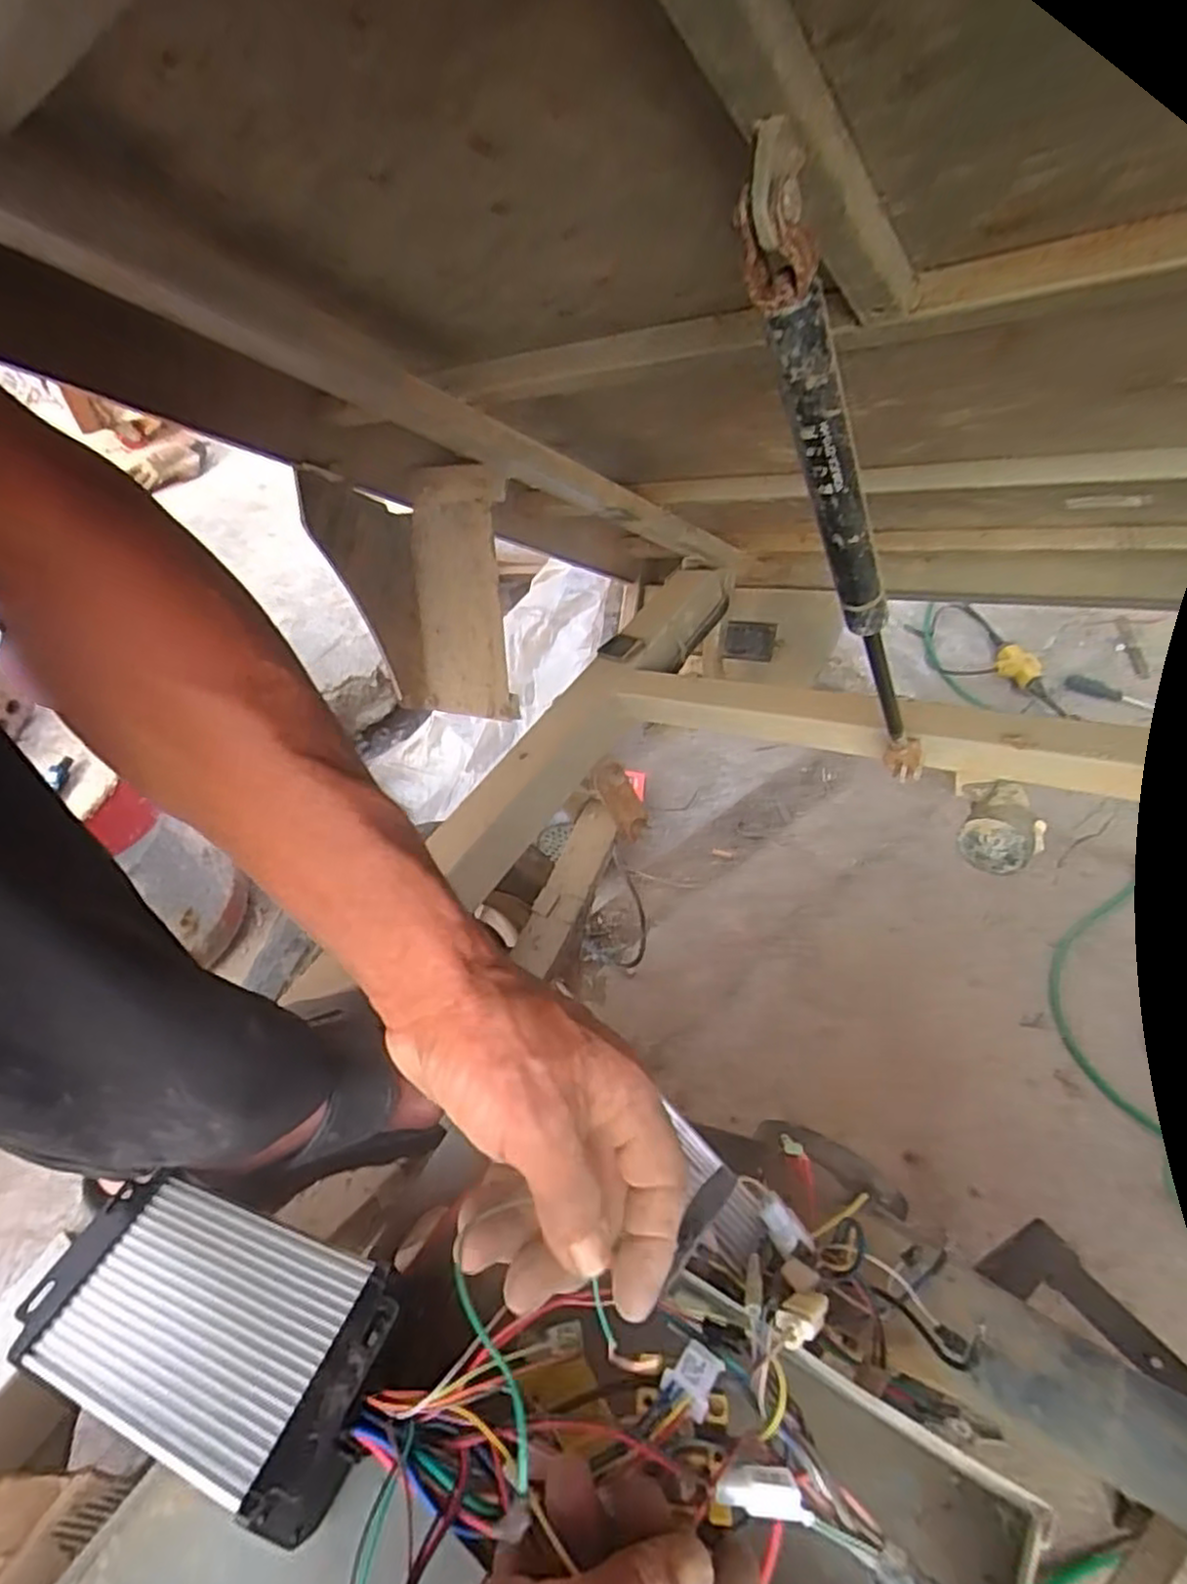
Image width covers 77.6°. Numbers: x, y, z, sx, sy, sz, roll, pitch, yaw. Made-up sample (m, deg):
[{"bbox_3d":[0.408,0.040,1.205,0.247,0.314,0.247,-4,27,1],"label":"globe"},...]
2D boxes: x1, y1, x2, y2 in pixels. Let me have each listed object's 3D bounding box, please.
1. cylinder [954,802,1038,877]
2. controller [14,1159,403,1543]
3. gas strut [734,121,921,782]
[{"bbox_3d":[0.295,0.032,0.539,0.047,0.042,0.034,30,56,27],"label":"cylinder"},{"bbox_3d":[-0.171,0.240,0.328,0.175,0.040,0.090,2,47,22],"label":"controller"},{"bbox_3d":[0.132,-0.109,0.366,0.026,0.365,0.024,-33,50,7],"label":"gas strut"}]

